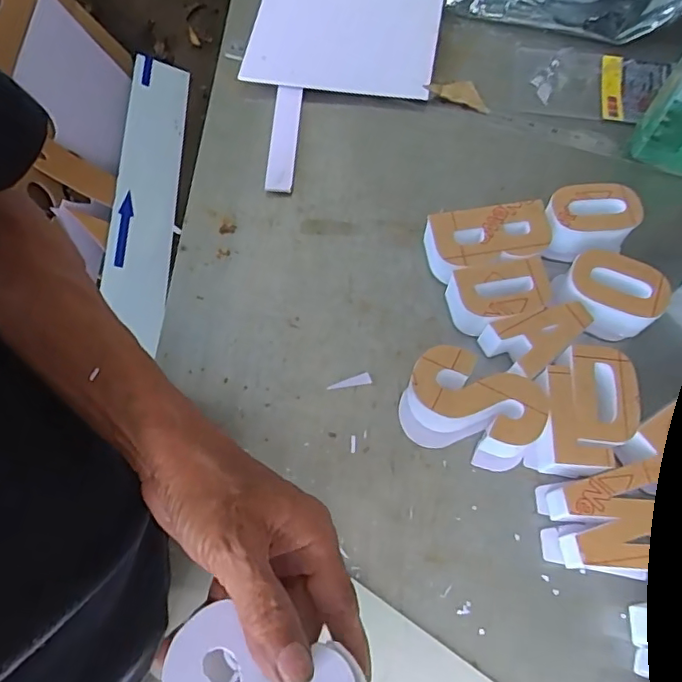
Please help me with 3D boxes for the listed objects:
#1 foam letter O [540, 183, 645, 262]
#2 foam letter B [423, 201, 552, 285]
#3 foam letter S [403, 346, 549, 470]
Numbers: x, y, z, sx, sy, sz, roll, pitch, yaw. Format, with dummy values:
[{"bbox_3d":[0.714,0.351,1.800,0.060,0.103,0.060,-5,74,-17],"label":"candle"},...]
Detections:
[{"bbox_3d":[0.241,-0.115,0.551,0.091,0.053,0.058,-5,67,-2],"label":"foam letter O"},{"bbox_3d":[0.141,-0.091,0.544,0.114,0.053,0.061,-10,69,-5],"label":"foam letter B"},{"bbox_3d":[0.110,0.057,0.475,0.111,0.046,0.075,19,68,8],"label":"foam letter S"}]

